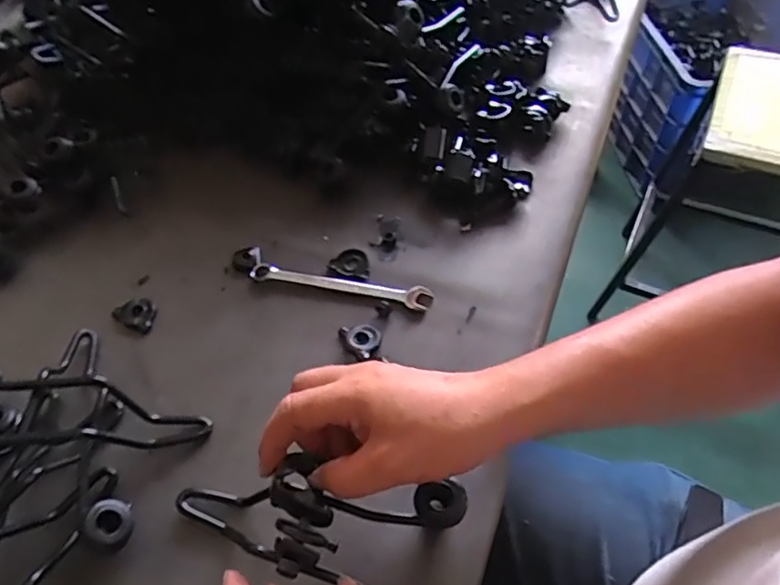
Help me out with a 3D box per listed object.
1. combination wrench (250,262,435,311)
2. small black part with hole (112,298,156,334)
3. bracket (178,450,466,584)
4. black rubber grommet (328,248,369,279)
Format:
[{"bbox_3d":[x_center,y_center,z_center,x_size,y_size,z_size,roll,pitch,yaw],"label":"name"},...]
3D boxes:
[{"bbox_3d":[-0.048,-0.008,0.535,0.171,0.007,0.021,10,55,12],"label":"combination wrench"},{"bbox_3d":[-0.230,0.018,0.531,0.042,0.011,0.030,21,58,19],"label":"small black part with hole"},{"bbox_3d":[-0.057,0.151,0.367,0.197,0.061,0.076,-1,53,14],"label":"bracket"},{"bbox_3d":[-0.034,-0.028,0.546,0.038,0.006,0.032,18,57,18],"label":"black rubber grommet"}]

